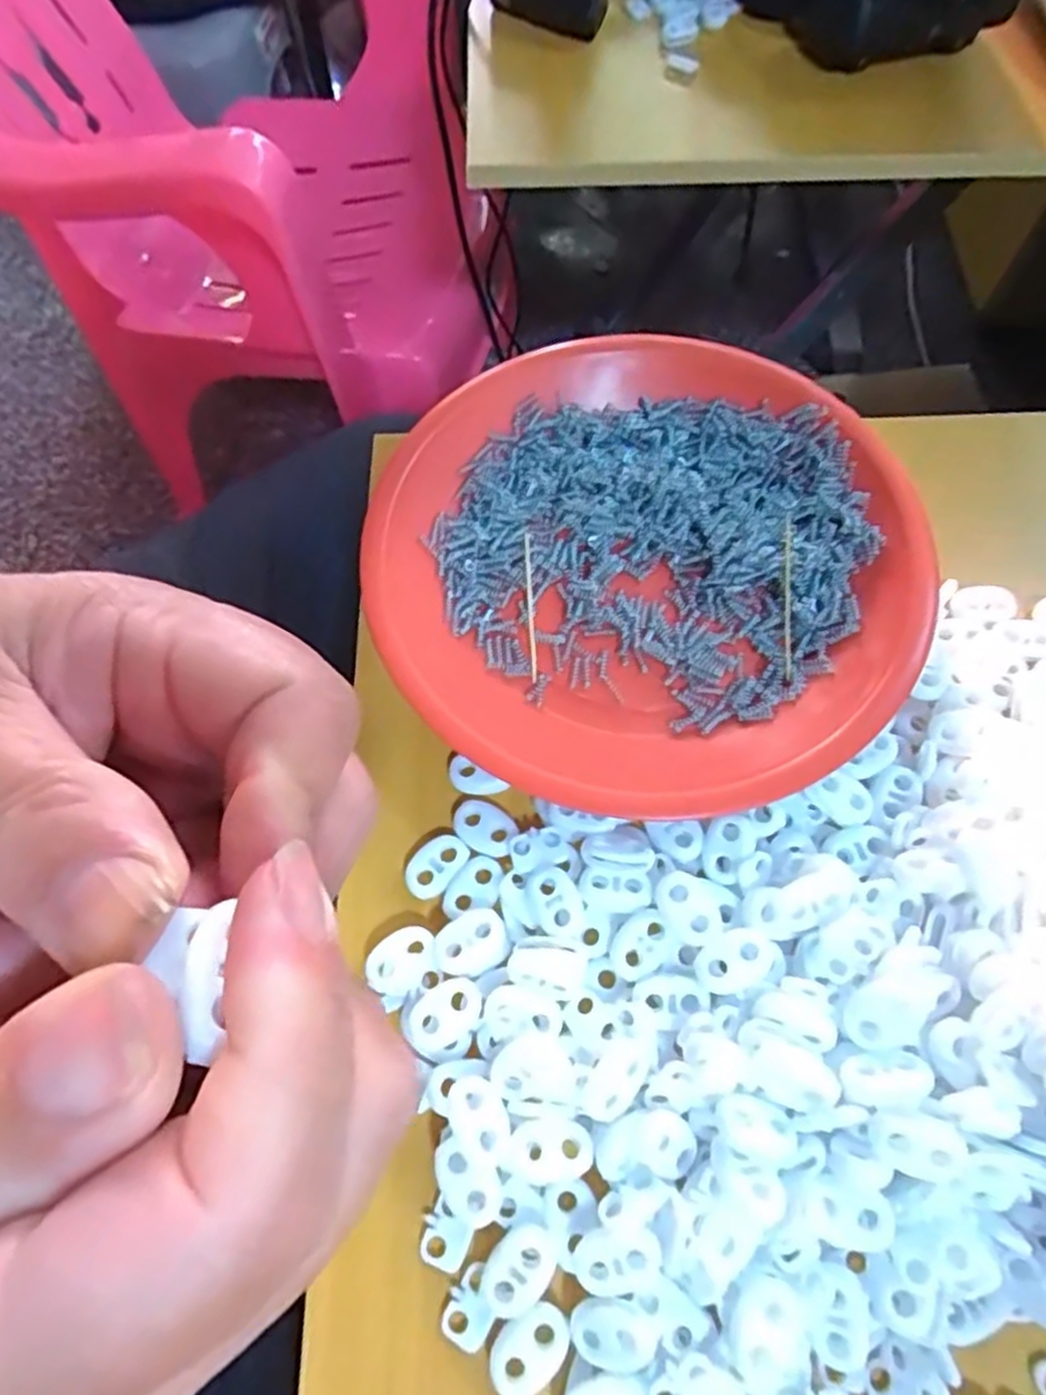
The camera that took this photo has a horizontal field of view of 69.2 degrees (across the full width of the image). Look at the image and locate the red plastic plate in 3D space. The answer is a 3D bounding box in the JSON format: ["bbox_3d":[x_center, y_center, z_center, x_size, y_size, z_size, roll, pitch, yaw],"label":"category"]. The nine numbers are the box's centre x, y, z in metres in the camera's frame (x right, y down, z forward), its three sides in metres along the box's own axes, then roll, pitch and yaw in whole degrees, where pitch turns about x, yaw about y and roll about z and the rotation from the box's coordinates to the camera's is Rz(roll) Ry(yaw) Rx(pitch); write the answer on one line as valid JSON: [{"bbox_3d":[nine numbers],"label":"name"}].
[{"bbox_3d":[0.041,-0.049,0.273,0.186,0.025,0.186,-1,68,2],"label":"red plastic plate"}]

